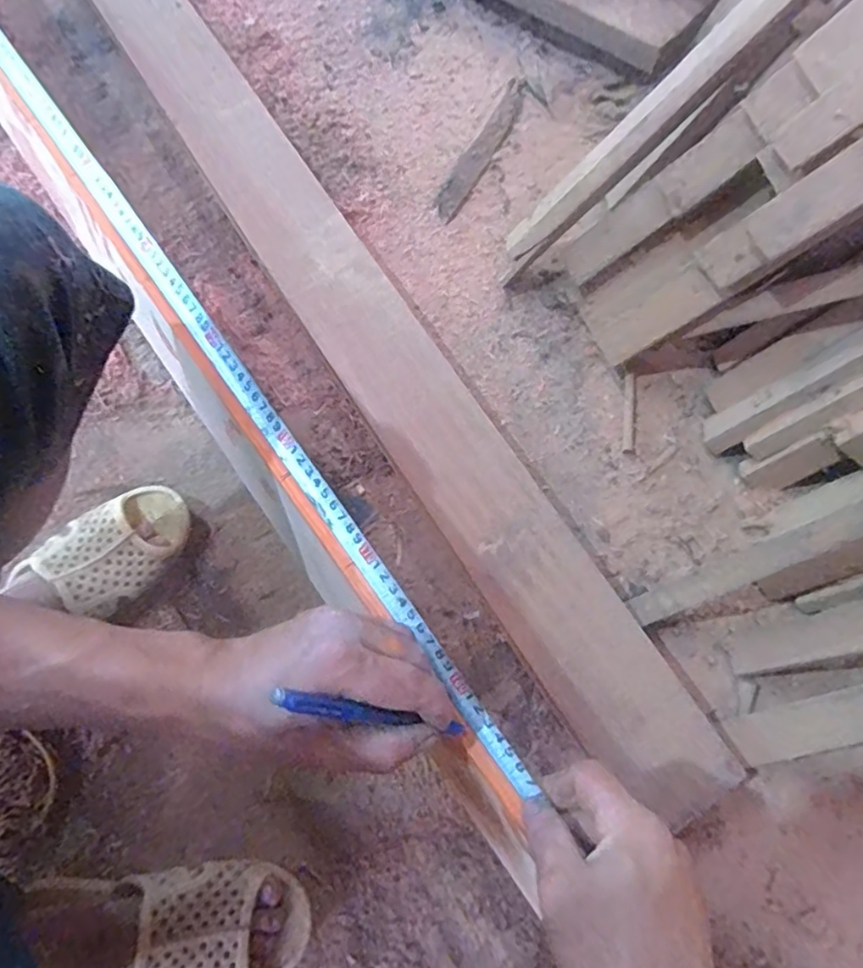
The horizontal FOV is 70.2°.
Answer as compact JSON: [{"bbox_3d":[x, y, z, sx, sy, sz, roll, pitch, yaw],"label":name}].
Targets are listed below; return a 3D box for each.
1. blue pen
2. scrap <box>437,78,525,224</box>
[{"bbox_3d":[-0.027,0.120,0.317,0.113,0.011,0.008,28,71,-37],"label":"blue pen"},{"bbox_3d":[0.063,-0.408,0.747,0.032,0.009,0.211,30,76,9],"label":"scrap"}]

